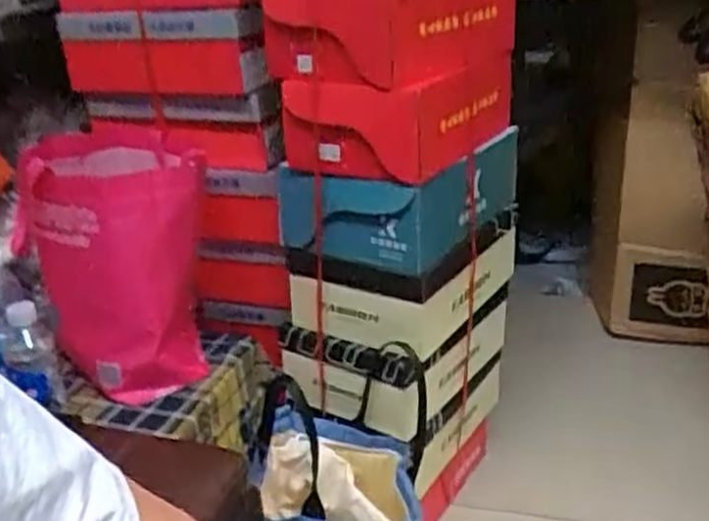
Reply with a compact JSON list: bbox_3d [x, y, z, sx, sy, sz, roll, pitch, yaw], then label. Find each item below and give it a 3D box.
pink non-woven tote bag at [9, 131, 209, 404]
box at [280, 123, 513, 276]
[{"bbox_3d":[-0.310,-0.003,1.047,0.193,0.344,0.151,10,28,30],"label":"pink non-woven tote bag"},{"bbox_3d":[0.063,-0.099,1.096,0.262,0.132,0.267,13,29,35],"label":"box"}]

